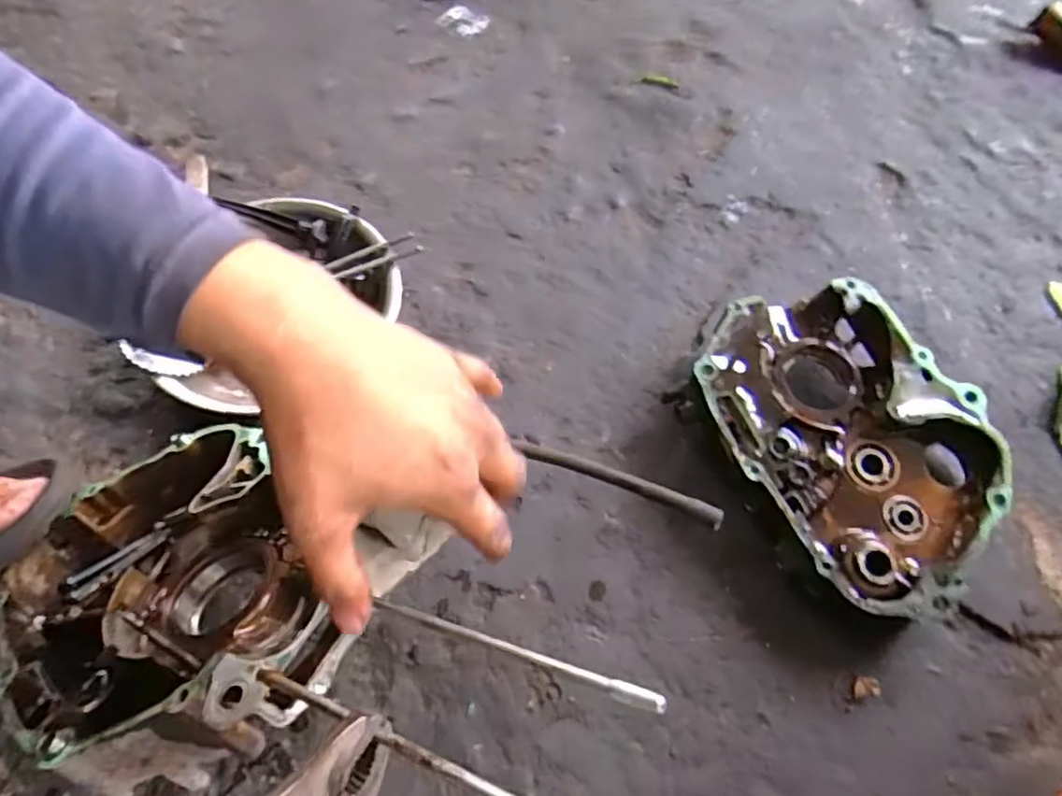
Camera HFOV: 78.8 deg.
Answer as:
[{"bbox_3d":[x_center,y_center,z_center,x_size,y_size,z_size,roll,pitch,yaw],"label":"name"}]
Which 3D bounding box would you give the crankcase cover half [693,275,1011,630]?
[{"bbox_3d":[0.232,0.030,0.480,0.169,0.067,0.232,-29,66,-14],"label":"crankcase cover half"}]

